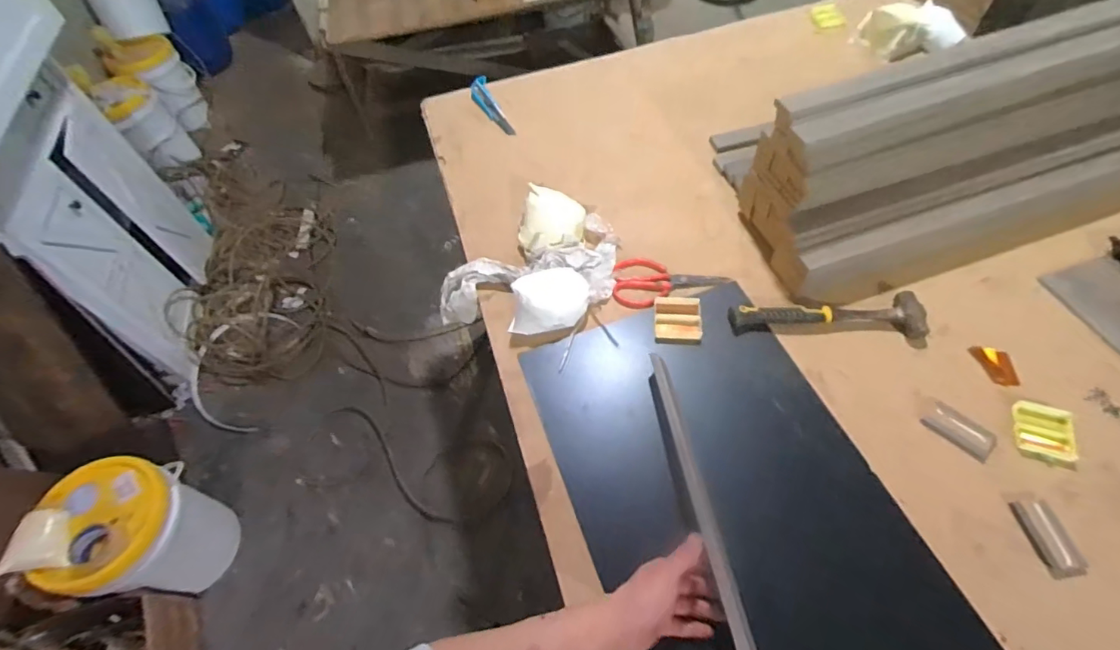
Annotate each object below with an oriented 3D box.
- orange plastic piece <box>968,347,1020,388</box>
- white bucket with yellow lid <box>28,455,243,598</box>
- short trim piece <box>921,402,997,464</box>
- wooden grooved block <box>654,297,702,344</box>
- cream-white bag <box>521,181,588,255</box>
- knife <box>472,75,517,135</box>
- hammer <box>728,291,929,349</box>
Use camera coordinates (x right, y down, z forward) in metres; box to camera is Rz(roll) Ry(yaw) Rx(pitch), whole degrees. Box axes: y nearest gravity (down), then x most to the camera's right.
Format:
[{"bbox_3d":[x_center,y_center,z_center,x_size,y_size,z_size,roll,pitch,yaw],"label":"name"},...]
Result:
[{"bbox_3d":[0.619,0.056,0.725,0.043,0.007,0.064,-14,56,-4],"label":"orange plastic piece"},{"bbox_3d":[-1.053,0.534,1.326,0.263,0.402,0.285,-3,56,4],"label":"white bucket with yellow lid"},{"bbox_3d":[0.522,0.136,0.667,0.080,0.014,0.048,37,67,26],"label":"short trim piece"},{"bbox_3d":[0.184,-0.008,0.801,0.069,0.017,0.076,2,57,7],"label":"wooden grooved block"},{"bbox_3d":[-0.016,-0.170,0.892,0.114,0.085,0.099,6,57,10],"label":"cream-white bag"},{"bbox_3d":[-0.153,-0.482,1.126,0.052,0.021,0.178,-27,74,-14],"label":"knife"},{"bbox_3d":[0.396,-0.003,0.758,0.273,0.031,0.078,-4,56,3],"label":"hammer"}]

